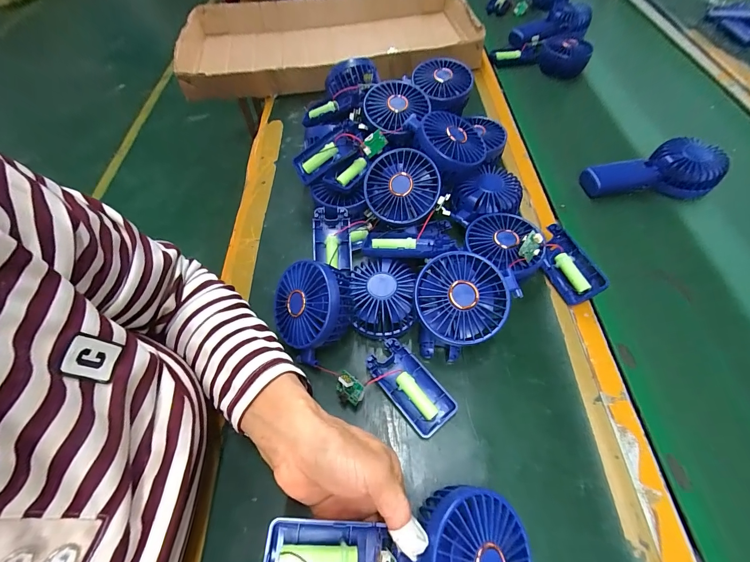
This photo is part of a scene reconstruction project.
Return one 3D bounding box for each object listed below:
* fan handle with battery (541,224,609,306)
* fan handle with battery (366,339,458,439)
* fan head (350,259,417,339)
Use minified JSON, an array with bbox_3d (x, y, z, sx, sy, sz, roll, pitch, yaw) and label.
[{"bbox_3d":[0.215,-0.019,0.378,0.044,0.020,0.090,-36,55,28],"label":"fan handle with battery"},{"bbox_3d":[0.034,0.102,0.328,0.047,0.018,0.092,-36,63,-19],"label":"fan handle with battery"},{"bbox_3d":[0.009,0.017,0.358,0.072,0.036,0.075,2,58,3],"label":"fan head"}]

